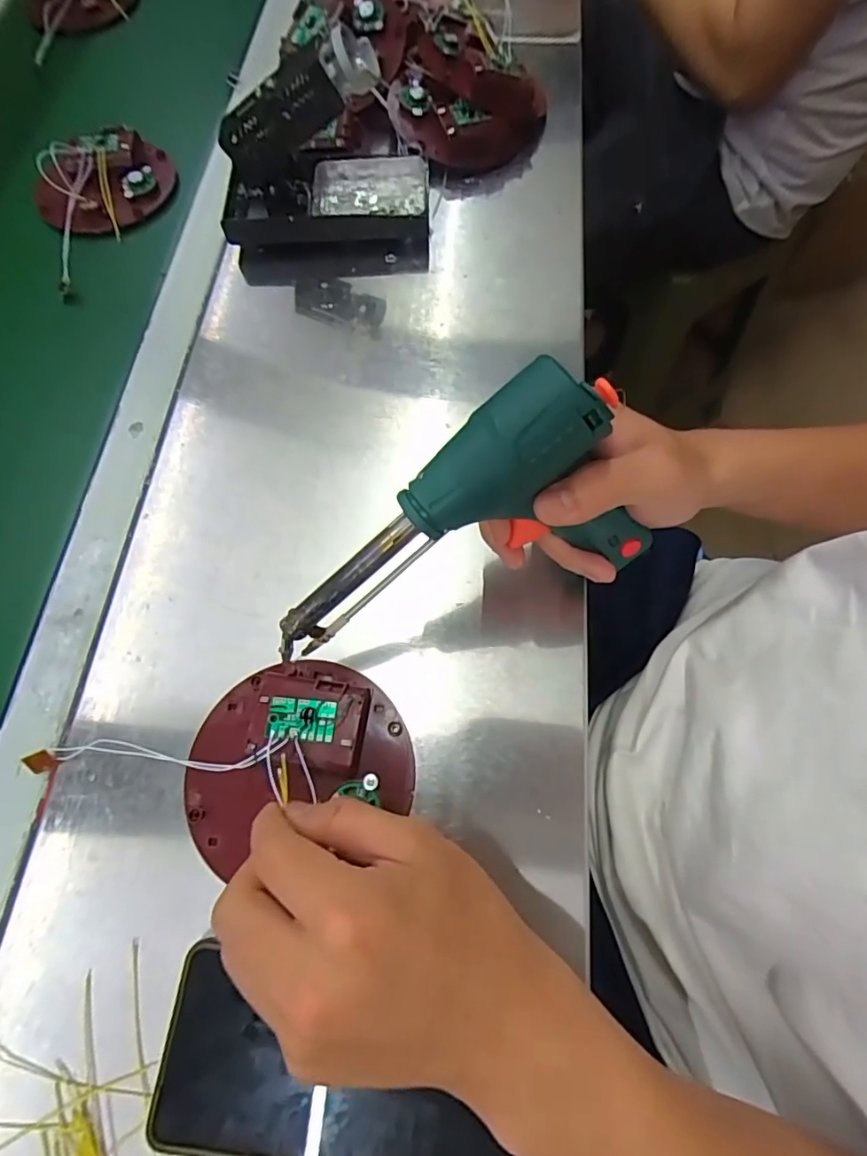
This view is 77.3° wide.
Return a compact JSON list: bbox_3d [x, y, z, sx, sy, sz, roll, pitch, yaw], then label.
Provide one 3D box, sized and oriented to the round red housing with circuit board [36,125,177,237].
[{"bbox_3d":[-0.295,-0.358,0.478,0.119,0.039,0.098,-29,70,-9],"label":"round red housing with circuit board"}]

